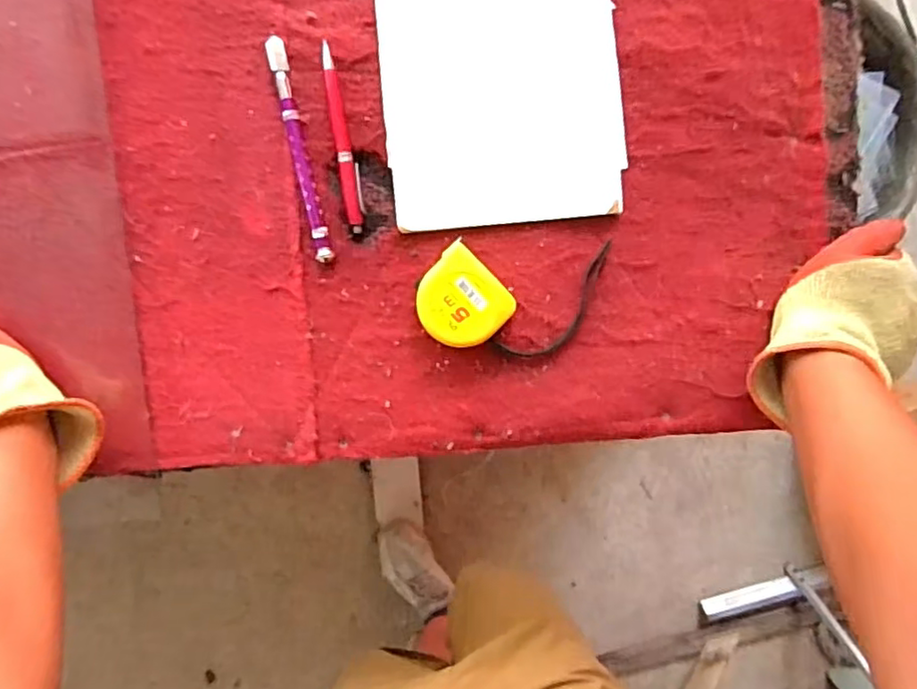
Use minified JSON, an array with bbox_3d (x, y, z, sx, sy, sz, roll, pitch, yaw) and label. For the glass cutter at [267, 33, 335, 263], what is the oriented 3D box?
[{"bbox_3d":[-0.121,-0.147,0.474,0.013,0.008,0.168,-13,95,-2],"label":"glass cutter"}]

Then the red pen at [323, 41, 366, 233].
[{"bbox_3d":[-0.088,-0.157,0.477,0.015,0.009,0.138,-8,95,-2],"label":"red pen"}]

